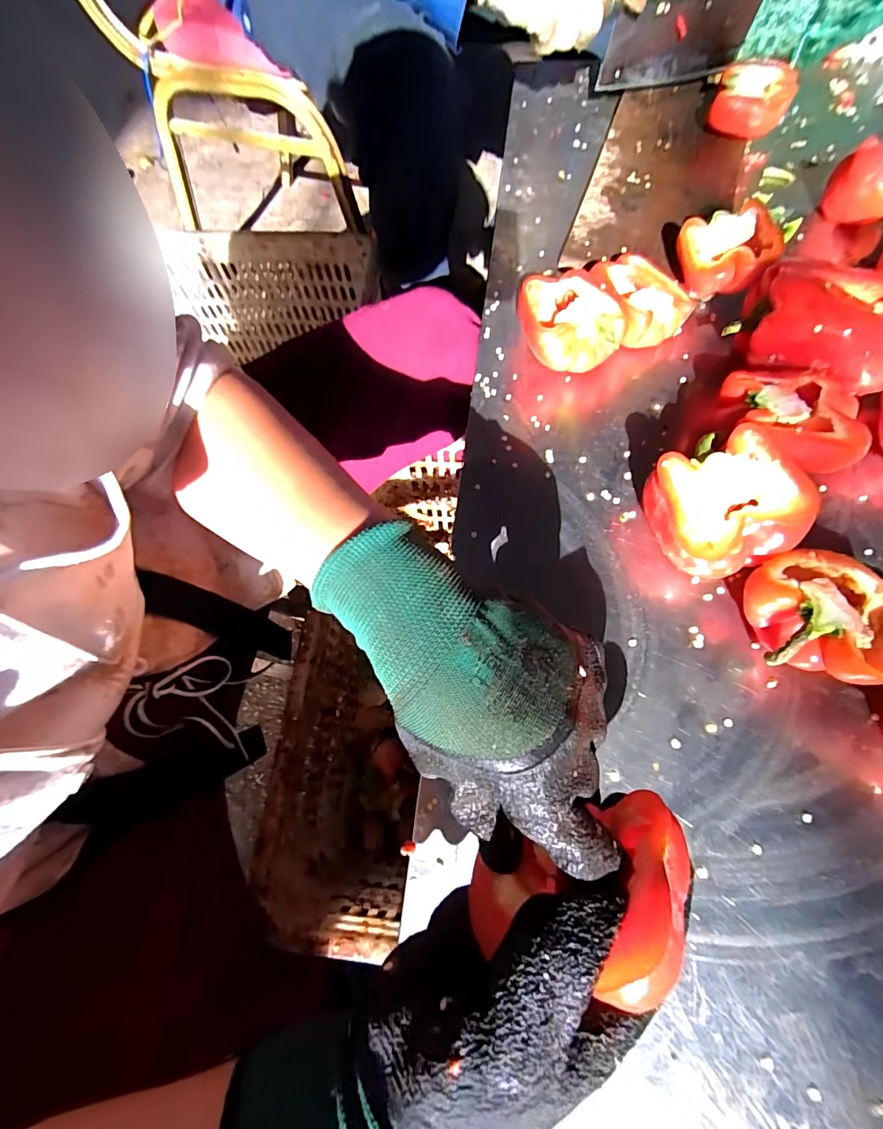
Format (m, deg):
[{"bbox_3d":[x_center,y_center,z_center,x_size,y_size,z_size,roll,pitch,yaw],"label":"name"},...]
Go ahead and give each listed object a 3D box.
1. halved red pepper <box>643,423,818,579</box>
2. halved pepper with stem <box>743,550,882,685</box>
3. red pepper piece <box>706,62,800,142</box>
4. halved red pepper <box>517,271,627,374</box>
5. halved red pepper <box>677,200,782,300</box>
[{"bbox_3d":[0.207,-0.041,0.327,0.095,0.058,0.093,-1,69,3],"label":"halved red pepper"},{"bbox_3d":[0.266,0.036,0.297,0.097,0.055,0.088,-10,68,-1],"label":"halved pepper with stem"},{"bbox_3d":[0.366,-0.545,0.515,0.081,0.056,0.059,24,72,12],"label":"red pepper piece"},{"bbox_3d":[0.120,-0.230,0.413,0.094,0.052,0.104,4,69,5],"label":"halved red pepper"},{"bbox_3d":[0.273,-0.300,0.423,0.077,0.053,0.074,5,69,5],"label":"halved red pepper"}]

